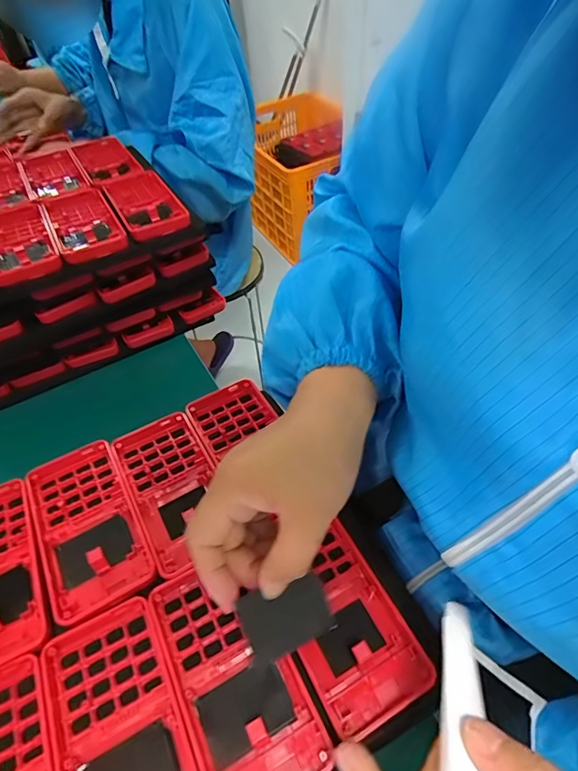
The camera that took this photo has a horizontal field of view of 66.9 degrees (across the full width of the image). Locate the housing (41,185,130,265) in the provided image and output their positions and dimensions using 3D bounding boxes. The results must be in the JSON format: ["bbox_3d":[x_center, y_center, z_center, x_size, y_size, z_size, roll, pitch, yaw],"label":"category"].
[{"bbox_3d":[-0.211,-0.169,0.445,0.060,0.014,0.134,-26,54,-16],"label":"housing"}]

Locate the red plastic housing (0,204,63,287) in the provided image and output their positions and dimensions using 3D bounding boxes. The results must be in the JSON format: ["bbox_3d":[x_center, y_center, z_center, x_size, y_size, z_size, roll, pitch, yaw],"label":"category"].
[{"bbox_3d":[-0.264,-0.142,0.427,0.060,0.013,0.128,-25,53,-15],"label":"red plastic housing"}]

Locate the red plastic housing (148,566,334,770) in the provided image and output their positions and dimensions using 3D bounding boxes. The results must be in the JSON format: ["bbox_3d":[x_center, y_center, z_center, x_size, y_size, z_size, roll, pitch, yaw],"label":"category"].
[{"bbox_3d":[-0.031,0.159,0.243,0.063,0.010,0.121,-23,52,-17],"label":"red plastic housing"}]

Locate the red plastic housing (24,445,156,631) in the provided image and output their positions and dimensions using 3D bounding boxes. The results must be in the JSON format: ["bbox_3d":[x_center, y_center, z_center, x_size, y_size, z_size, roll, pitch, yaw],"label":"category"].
[{"bbox_3d":[-0.140,0.095,0.302,0.062,0.019,0.123,-25,53,-18],"label":"red plastic housing"}]

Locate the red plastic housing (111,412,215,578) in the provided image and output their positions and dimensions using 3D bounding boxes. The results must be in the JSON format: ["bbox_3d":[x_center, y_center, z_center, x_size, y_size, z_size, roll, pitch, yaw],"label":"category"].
[{"bbox_3d":[-0.084,0.073,0.319,0.061,0.011,0.121,-25,53,-17],"label":"red plastic housing"}]

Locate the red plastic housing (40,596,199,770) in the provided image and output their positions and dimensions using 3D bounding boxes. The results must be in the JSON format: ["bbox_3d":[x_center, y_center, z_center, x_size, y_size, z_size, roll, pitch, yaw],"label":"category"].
[{"bbox_3d":[-0.088,0.183,0.227,0.062,0.012,0.121,-24,53,-17],"label":"red plastic housing"}]

